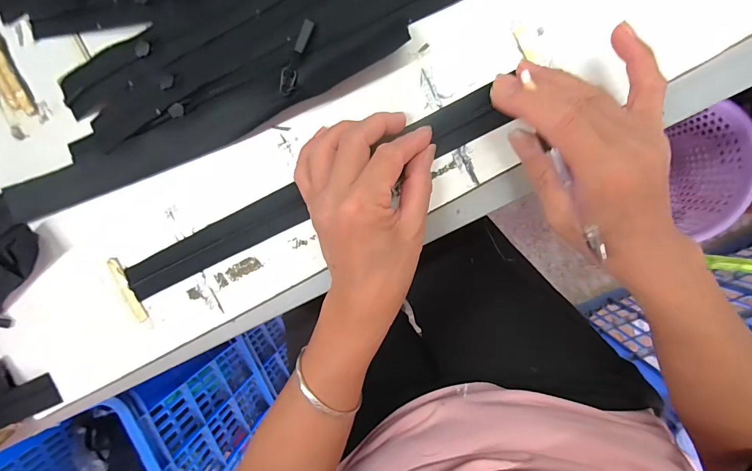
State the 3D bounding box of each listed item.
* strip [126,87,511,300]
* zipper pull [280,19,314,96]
[{"bbox_3d":[-0.058,-0.026,0.291,0.320,0.004,0.029,-25,94,8],"label":"strip"},{"bbox_3d":[-0.058,-0.129,0.272,0.011,0.007,0.054,20,99,3],"label":"zipper pull"}]

